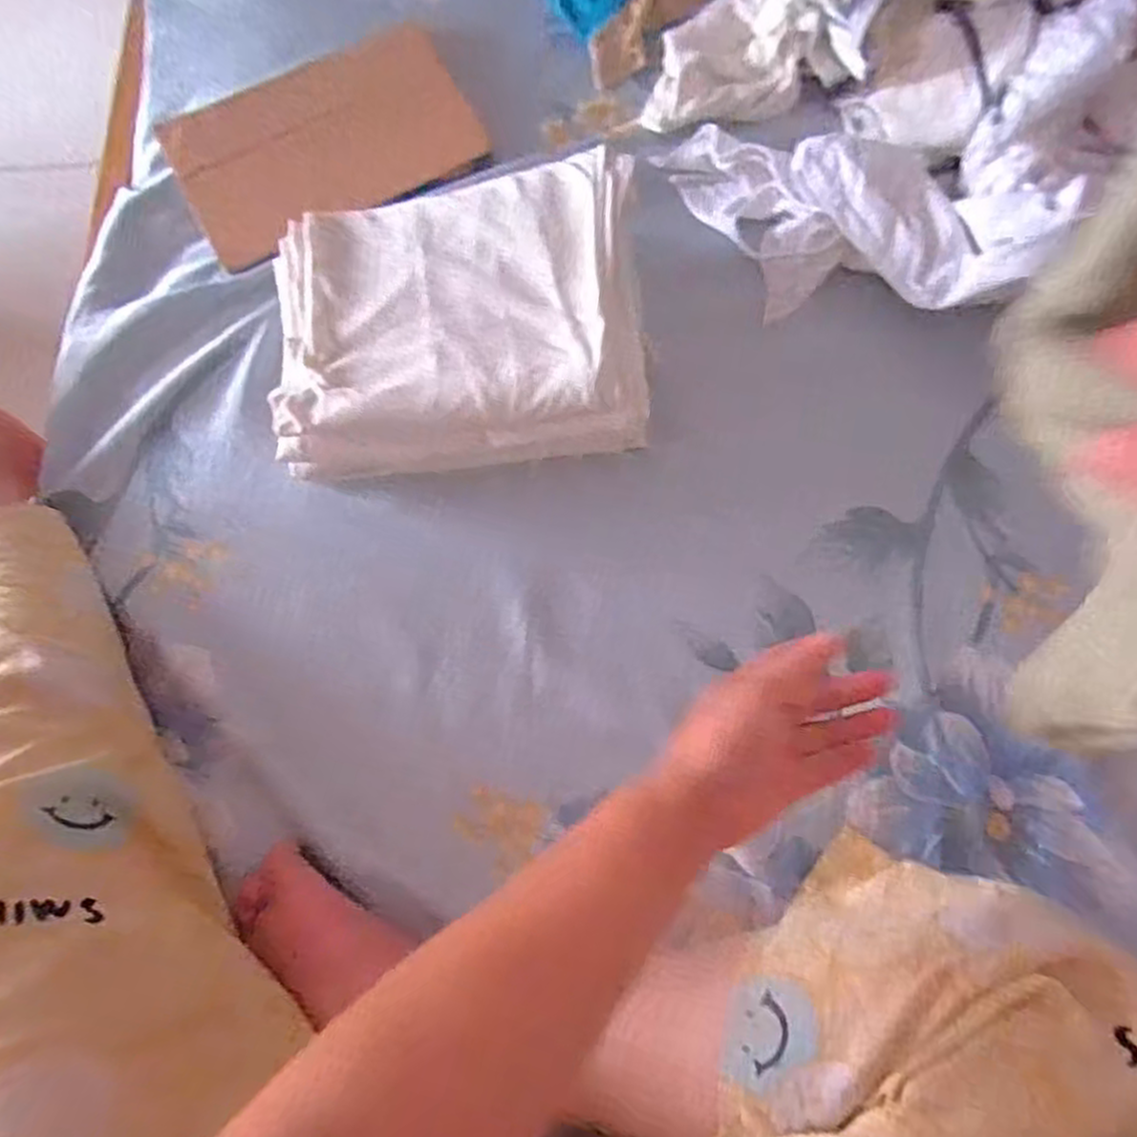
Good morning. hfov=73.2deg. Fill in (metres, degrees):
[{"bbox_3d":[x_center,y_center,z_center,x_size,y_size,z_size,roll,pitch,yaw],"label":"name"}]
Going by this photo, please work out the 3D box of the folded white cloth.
[{"bbox_3d":[-0.080,-0.177,0.570,0.272,0.097,0.209,-6,75,-1],"label":"folded white cloth"}]

